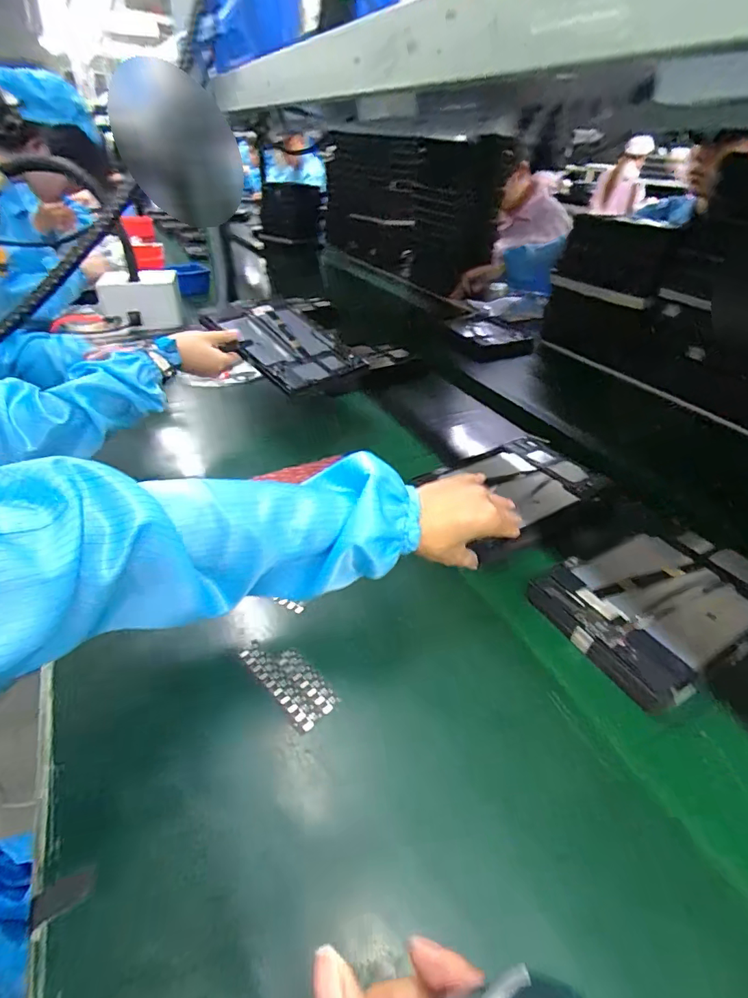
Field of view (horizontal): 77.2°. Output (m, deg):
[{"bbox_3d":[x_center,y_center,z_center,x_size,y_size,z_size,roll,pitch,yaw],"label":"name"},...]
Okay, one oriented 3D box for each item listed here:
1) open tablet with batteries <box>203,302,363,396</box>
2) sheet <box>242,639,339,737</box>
[{"bbox_3d":[-0.140,-0.242,0.735,0.149,0.021,0.217,-30,60,-33],"label":"open tablet with batteries"},{"bbox_3d":[-0.075,0.155,0.409,0.041,0.004,0.097,-27,47,-34],"label":"sheet"}]

